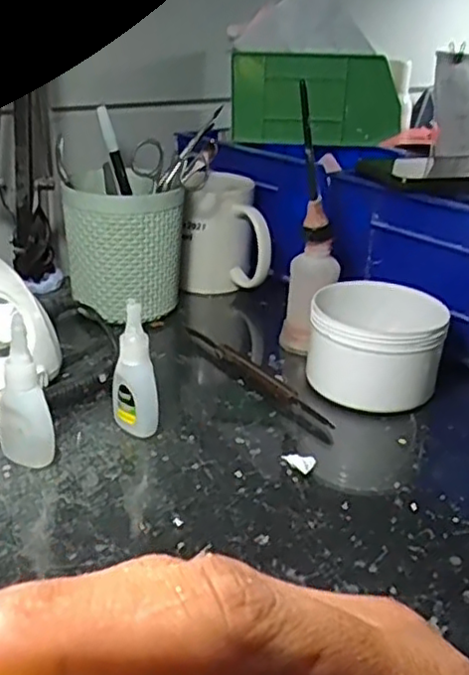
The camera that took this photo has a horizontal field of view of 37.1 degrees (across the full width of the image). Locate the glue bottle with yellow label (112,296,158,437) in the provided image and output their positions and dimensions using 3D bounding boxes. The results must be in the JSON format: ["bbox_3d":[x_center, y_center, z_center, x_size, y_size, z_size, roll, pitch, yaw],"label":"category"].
[{"bbox_3d":[-0.059,0.021,0.419,0.018,0.085,0.022,-15,31,-34],"label":"glue bottle with yellow label"}]

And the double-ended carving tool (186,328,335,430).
[{"bbox_3d":[0.014,0.025,0.501,0.012,0.013,0.156,-15,31,-33],"label":"double-ended carving tool"}]

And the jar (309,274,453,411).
[{"bbox_3d":[0.097,0.006,0.487,0.088,0.065,0.076,10,26,13],"label":"jar"}]

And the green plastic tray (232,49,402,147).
[{"bbox_3d":[0.077,-0.226,0.665,0.156,0.082,0.015,4,22,4],"label":"green plastic tray"}]

